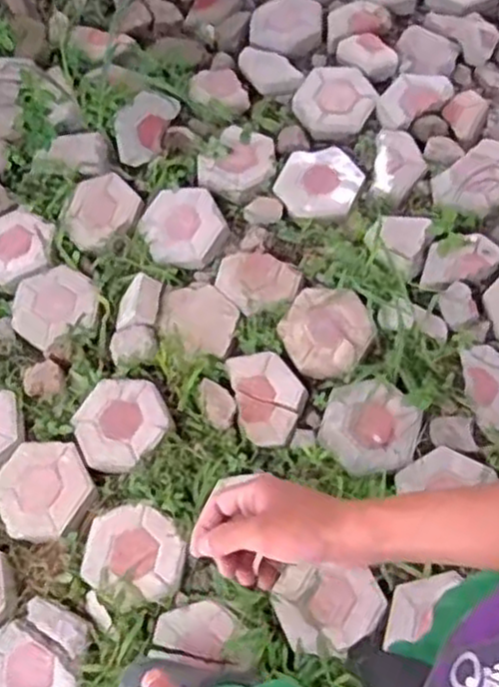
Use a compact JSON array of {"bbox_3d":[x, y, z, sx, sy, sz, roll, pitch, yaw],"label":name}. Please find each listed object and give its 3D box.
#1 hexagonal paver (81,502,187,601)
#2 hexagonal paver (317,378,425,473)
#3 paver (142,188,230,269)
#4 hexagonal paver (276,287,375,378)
[{"bbox_3d":[-0.231,0.413,1.467,0.203,0.040,0.170,5,66,7],"label":"hexagonal paver"},{"bbox_3d":[0.254,0.174,1.544,0.197,0.041,0.188,14,67,10],"label":"hexagonal paver"},{"bbox_3d":[-0.161,-0.283,1.790,0.206,0.050,0.203,-21,66,-5],"label":"paver"},{"bbox_3d":[0.166,-0.036,1.615,0.189,0.044,0.212,-29,67,-9],"label":"hexagonal paver"}]

